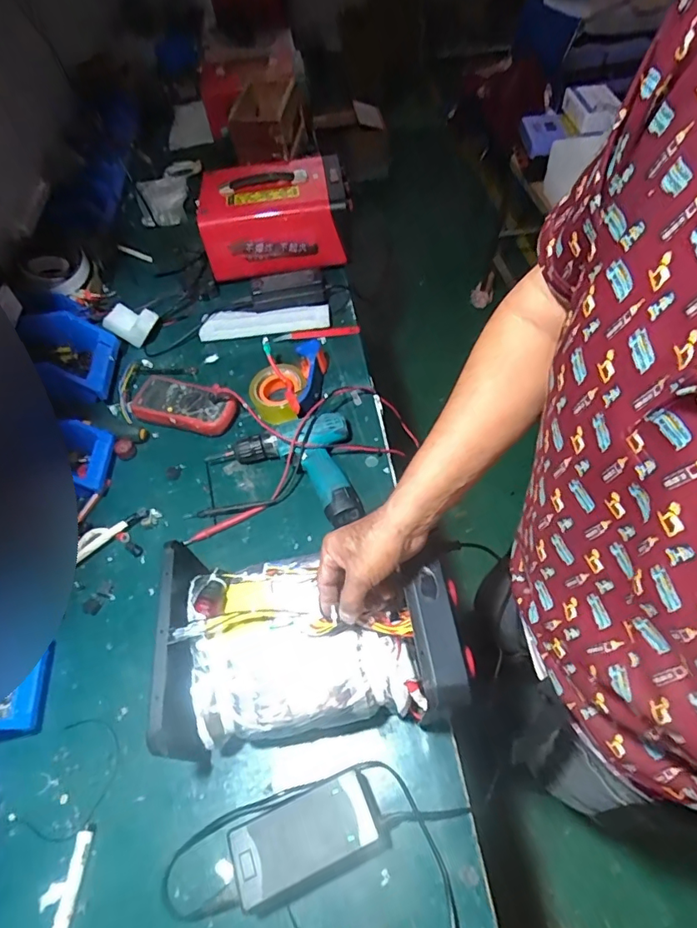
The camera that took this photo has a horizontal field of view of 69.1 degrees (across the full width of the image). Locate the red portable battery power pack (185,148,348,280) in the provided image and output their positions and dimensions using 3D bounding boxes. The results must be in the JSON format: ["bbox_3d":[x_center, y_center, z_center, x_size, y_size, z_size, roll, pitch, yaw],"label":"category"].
[{"bbox_3d":[-0.160,-0.552,1.108,0.310,0.148,0.242,-9,55,-1],"label":"red portable battery power pack"}]

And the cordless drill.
[{"bbox_3d":[-0.095,0.022,0.785,0.231,0.050,0.193,-14,55,-5],"label":"cordless drill"}]

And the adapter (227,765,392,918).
[{"bbox_3d":[-0.042,0.388,0.525,0.150,0.048,0.078,-22,56,-10],"label":"adapter"}]

